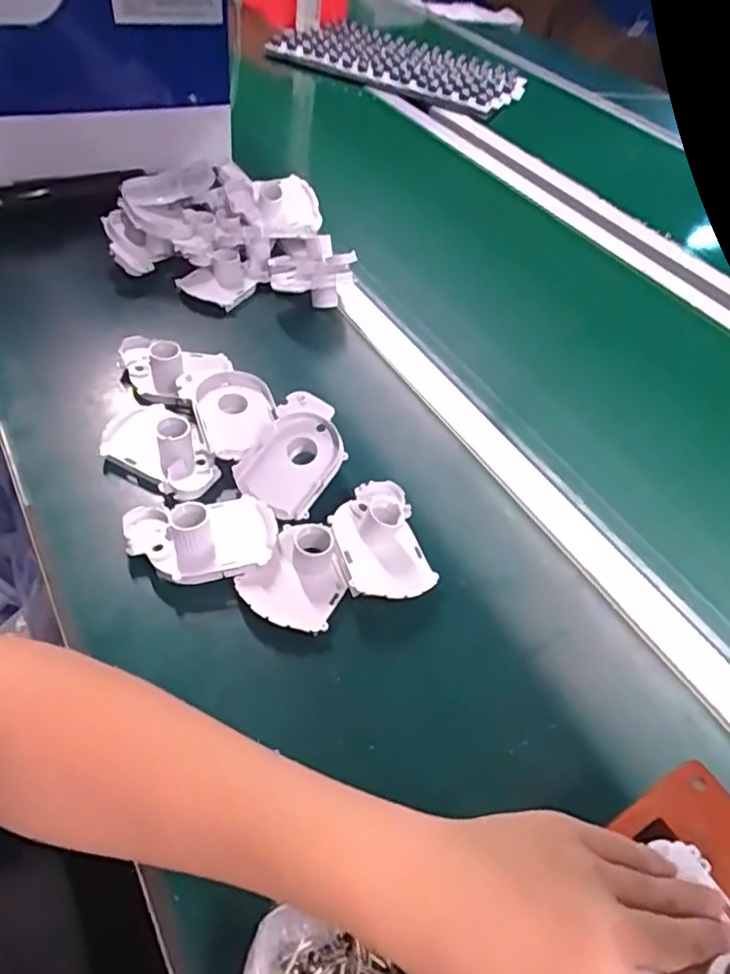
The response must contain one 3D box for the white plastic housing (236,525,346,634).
[{"bbox_3d":[-0.046,0.061,0.429,0.065,0.027,0.072,23,48,10],"label":"white plastic housing"}]

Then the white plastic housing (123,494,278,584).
[{"bbox_3d":[-0.115,0.031,0.436,0.104,0.034,0.070,-5,49,-14],"label":"white plastic housing"}]

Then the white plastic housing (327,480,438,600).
[{"bbox_3d":[0.011,0.036,0.453,0.064,0.034,0.098,-7,50,-17],"label":"white plastic housing"}]

